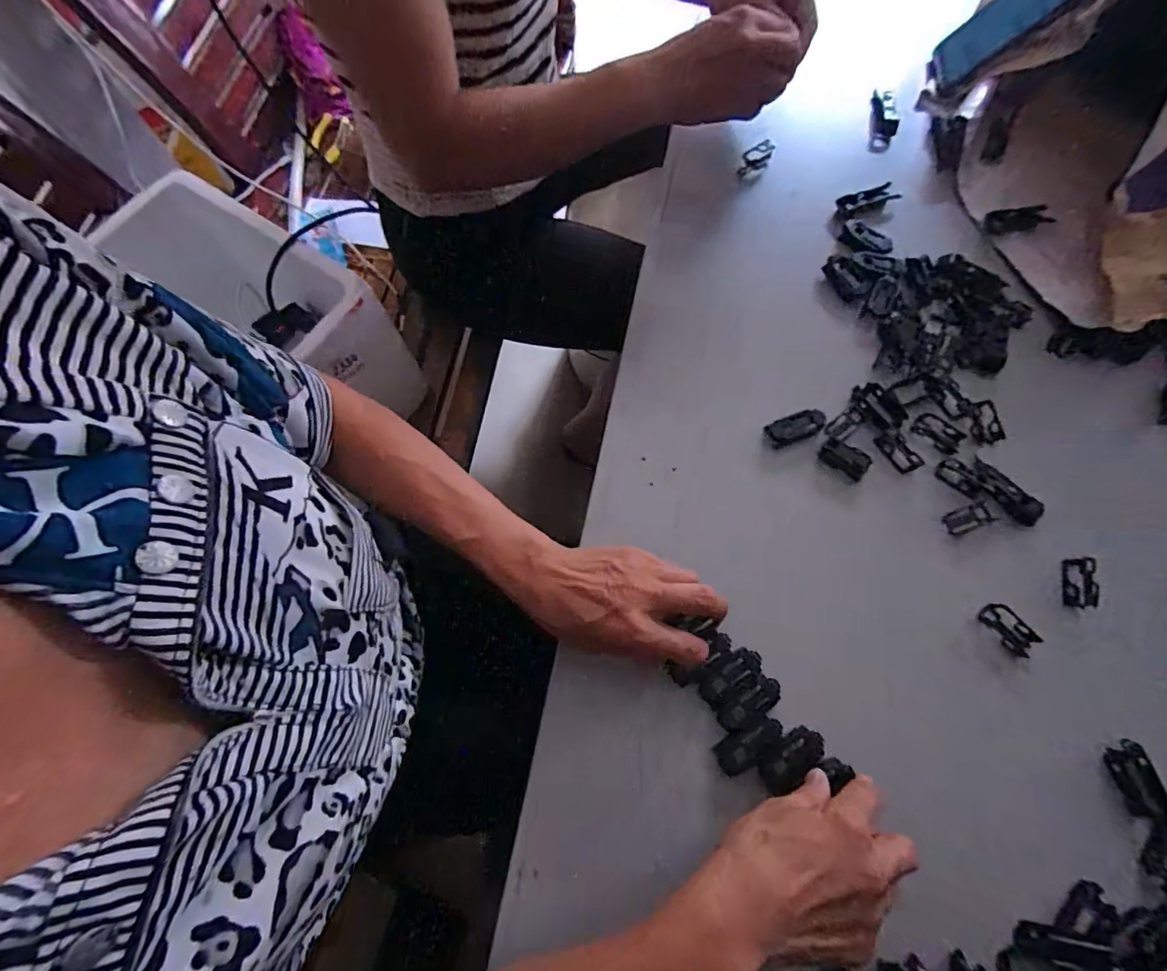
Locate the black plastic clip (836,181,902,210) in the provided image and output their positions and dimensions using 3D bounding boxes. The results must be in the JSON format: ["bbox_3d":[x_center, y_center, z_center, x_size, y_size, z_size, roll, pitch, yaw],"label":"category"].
[{"bbox_3d":[0.284,-0.287,0.510,0.065,0.007,0.019,-18,73,-7],"label":"black plastic clip"}]

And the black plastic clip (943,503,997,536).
[{"bbox_3d":[0.314,0.027,0.417,0.037,0.005,0.019,-21,73,-8],"label":"black plastic clip"}]

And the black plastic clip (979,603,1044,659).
[{"bbox_3d":[0.325,0.110,0.391,0.025,0.007,0.040,-35,76,-12],"label":"black plastic clip"}]

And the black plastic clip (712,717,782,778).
[{"bbox_3d":[0.119,0.186,0.364,0.050,0.008,0.024,-28,74,-10],"label":"black plastic clip"}]

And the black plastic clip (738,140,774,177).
[{"bbox_3d":[0.179,-0.335,0.521,0.017,0.020,0.041,41,76,12],"label":"black plastic clip"}]

